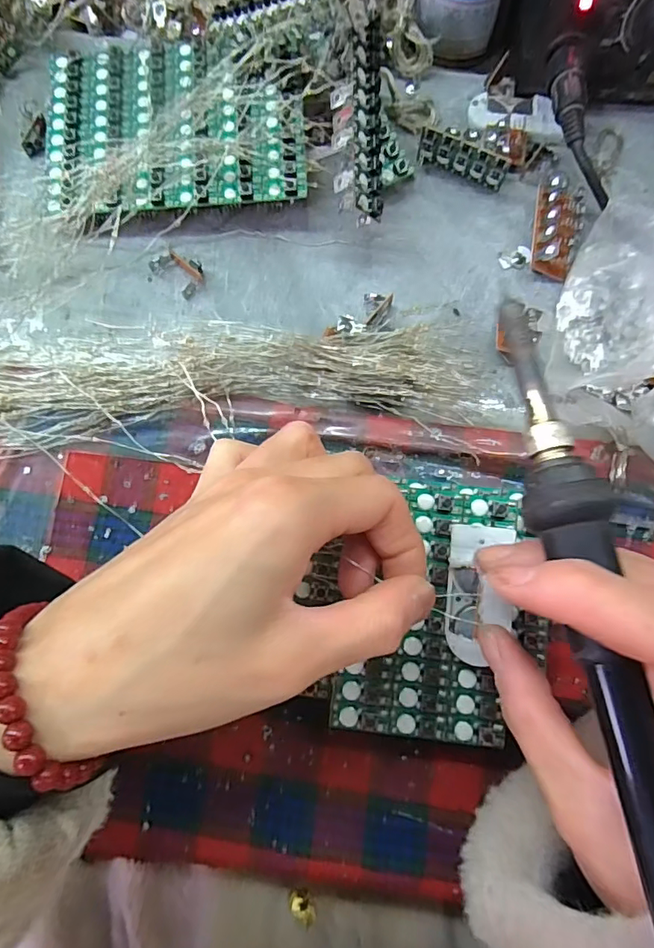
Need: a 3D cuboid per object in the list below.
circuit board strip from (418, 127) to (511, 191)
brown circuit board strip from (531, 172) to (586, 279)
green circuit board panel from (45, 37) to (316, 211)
[{"bbox_3d":[0.068,-0.159,0.256,0.046,0.021,0.009,23,81,5],"label":"circuit board strip"},{"bbox_3d":[0.116,-0.126,0.252,0.023,0.015,0.055,8,80,3],"label":"brown circuit board strip"},{"bbox_3d":[-0.075,-0.174,0.259,0.127,0.019,0.090,-3,79,0],"label":"green circuit board panel"}]

